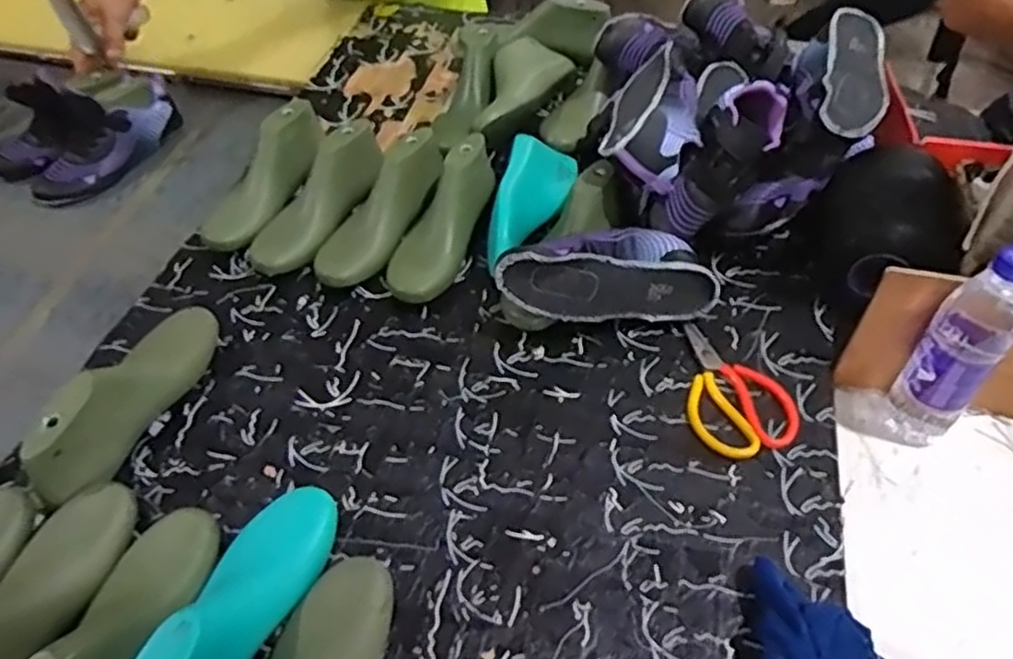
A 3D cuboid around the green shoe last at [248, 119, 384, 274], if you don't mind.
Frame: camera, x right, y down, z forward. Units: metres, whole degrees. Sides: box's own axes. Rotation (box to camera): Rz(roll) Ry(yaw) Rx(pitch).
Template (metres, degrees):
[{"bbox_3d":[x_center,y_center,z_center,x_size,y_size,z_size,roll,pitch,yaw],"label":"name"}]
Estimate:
[{"bbox_3d":[-0.227,-0.159,0.912,0.075,0.068,0.227,30,79,25],"label":"green shoe last"}]

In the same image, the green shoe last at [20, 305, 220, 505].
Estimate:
[{"bbox_3d":[-0.372,0.059,0.722,0.066,0.075,0.236,13,40,14],"label":"green shoe last"}]

